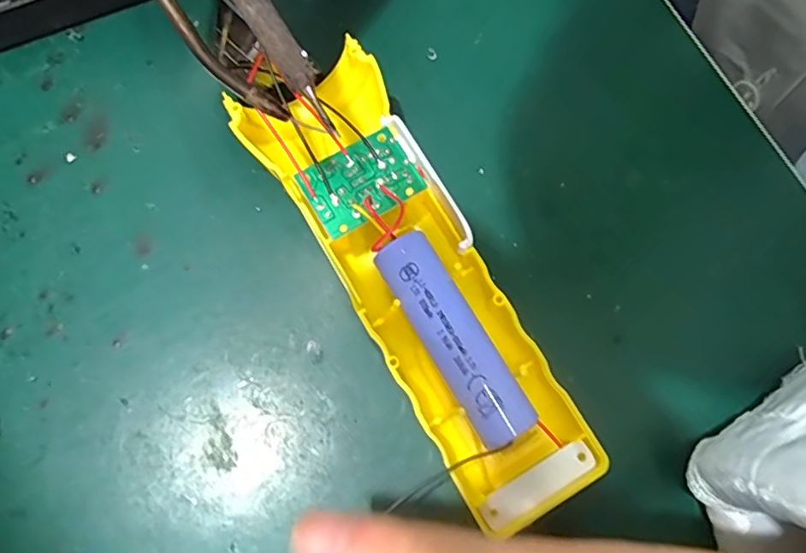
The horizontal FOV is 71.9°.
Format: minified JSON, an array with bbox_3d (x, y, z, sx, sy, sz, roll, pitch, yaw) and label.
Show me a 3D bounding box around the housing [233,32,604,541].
[{"bbox_3d":[0.003,-0.001,0.177,0.046,0.033,0.158,-30,75,-9],"label":"housing"}]

